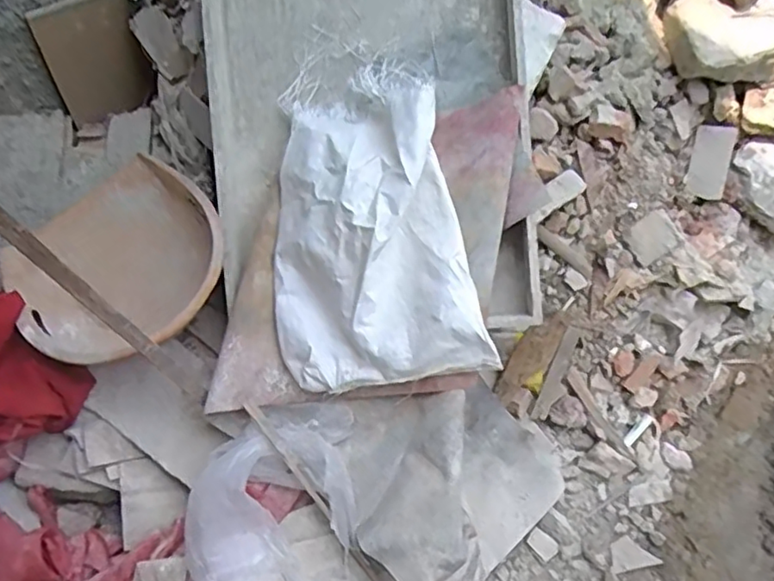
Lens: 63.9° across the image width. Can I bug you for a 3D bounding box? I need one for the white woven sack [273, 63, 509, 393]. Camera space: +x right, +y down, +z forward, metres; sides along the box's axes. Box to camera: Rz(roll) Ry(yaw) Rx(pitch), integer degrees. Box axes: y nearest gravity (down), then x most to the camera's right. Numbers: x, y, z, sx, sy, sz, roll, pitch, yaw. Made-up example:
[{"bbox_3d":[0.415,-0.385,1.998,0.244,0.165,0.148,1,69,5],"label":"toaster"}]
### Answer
[{"bbox_3d":[-0.057,-0.117,1.163,0.384,0.097,0.598,-14,87,14],"label":"white woven sack"}]

